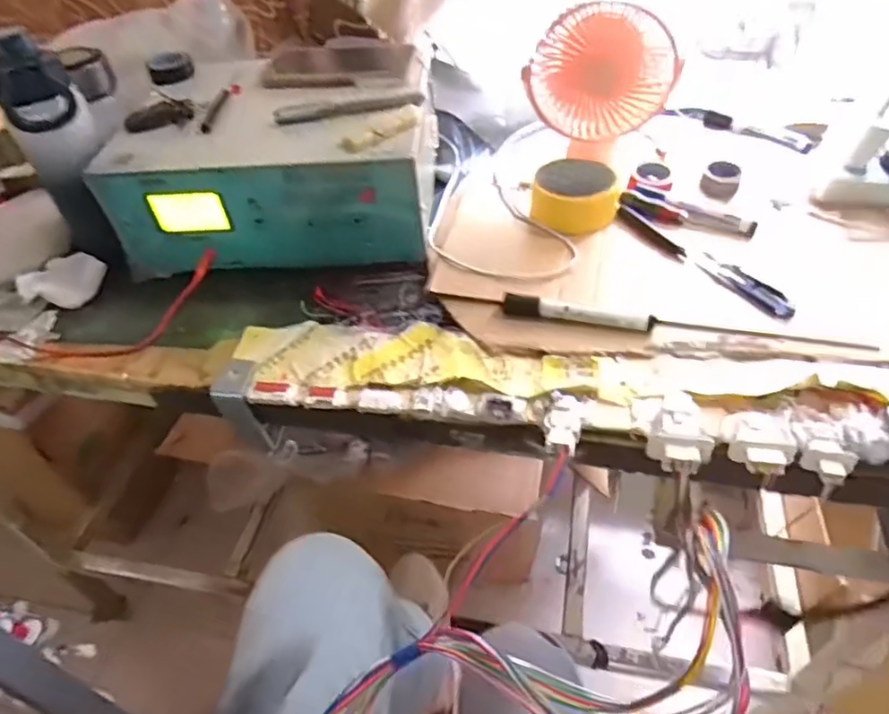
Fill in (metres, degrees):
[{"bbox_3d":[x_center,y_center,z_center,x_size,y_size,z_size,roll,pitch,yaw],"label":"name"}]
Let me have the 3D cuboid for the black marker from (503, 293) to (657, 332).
[{"bbox_3d":[0.117,-0.040,0.532,0.128,0.013,0.013,10,48,13],"label":"black marker"}]

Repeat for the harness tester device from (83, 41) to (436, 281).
[{"bbox_3d":[-0.180,-0.227,0.671,0.332,0.122,0.252,-2,47,3],"label":"harness tester device"}]

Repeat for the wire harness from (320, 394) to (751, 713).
[{"bbox_3d":[0.051,0.151,0.433,0.280,0.115,0.228,0,47,4],"label":"wire harness"}]

